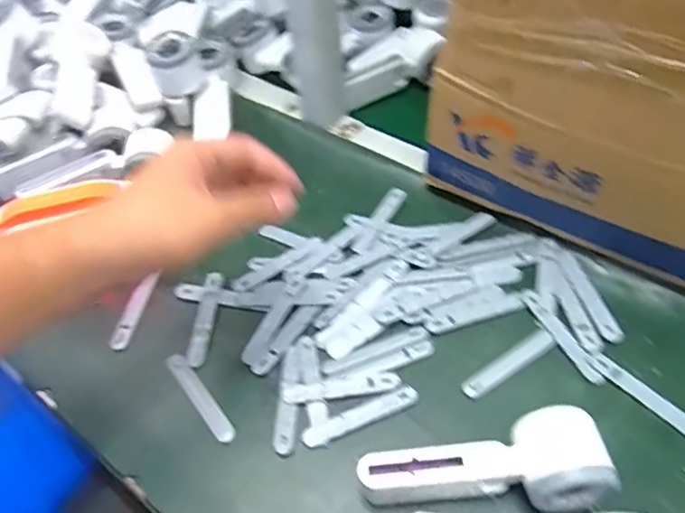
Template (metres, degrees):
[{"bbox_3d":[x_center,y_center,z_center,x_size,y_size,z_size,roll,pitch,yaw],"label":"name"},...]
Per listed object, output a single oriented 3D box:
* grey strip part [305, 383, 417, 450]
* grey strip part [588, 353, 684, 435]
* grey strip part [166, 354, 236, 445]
[{"bbox_3d":[0.015,0.126,0.456,0.094,0.004,0.016,-22,54,-11],"label":"grey strip part"},{"bbox_3d":[0.240,0.109,0.454,0.016,0.006,0.096,-38,58,-22],"label":"grey strip part"},{"bbox_3d":[-0.118,0.117,0.480,0.016,0.006,0.093,-34,57,-19],"label":"grey strip part"}]

